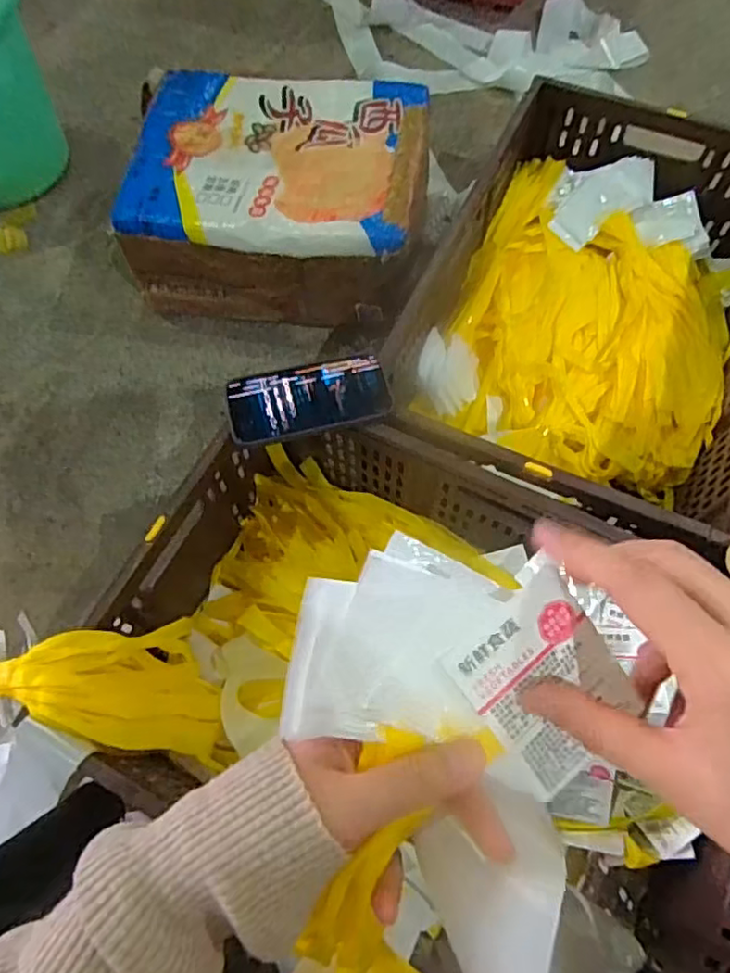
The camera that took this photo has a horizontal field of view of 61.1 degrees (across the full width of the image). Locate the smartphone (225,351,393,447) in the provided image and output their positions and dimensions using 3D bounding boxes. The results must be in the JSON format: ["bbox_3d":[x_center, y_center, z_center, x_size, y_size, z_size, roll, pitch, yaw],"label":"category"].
[{"bbox_3d":[-0.058,-0.092,0.633,0.161,0.013,0.081,-15,65,-5],"label":"smartphone"}]

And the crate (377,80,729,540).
[{"bbox_3d":[0.298,-0.212,0.816,0.386,0.230,0.621,23,68,12],"label":"crate"}]

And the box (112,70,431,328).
[{"bbox_3d":[-0.122,-0.430,0.946,0.410,0.195,0.333,8,65,6],"label":"box"}]

